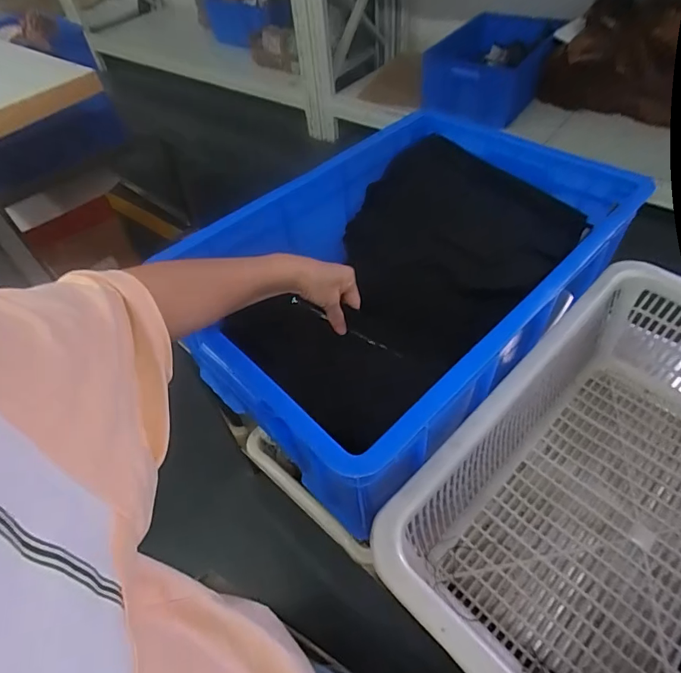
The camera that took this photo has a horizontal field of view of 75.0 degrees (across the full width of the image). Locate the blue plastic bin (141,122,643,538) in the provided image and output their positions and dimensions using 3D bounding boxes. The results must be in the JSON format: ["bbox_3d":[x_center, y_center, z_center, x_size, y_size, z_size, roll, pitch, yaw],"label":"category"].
[{"bbox_3d":[0.081,-0.069,0.579,0.507,0.188,0.357,-39,56,-24],"label":"blue plastic bin"}]

